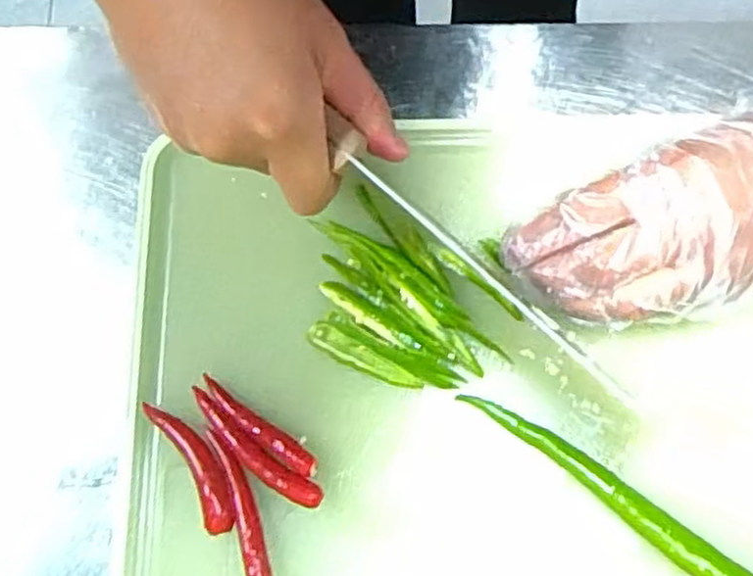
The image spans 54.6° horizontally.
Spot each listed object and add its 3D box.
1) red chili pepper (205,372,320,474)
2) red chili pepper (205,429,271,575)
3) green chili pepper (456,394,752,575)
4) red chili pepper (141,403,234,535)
[{"bbox_3d":[-0.055,0.063,0.335,0.068,0.011,0.010,35,81,11],"label":"red chili pepper"},{"bbox_3d":[-0.060,0.101,0.326,0.013,0.007,0.078,-17,76,-1],"label":"red chili pepper"},{"bbox_3d":[0.127,0.107,0.314,0.204,0.024,0.018,33,80,10],"label":"green chili pepper"},{"bbox_3d":[-0.084,0.079,0.332,0.017,0.010,0.068,-32,77,-5],"label":"red chili pepper"}]

